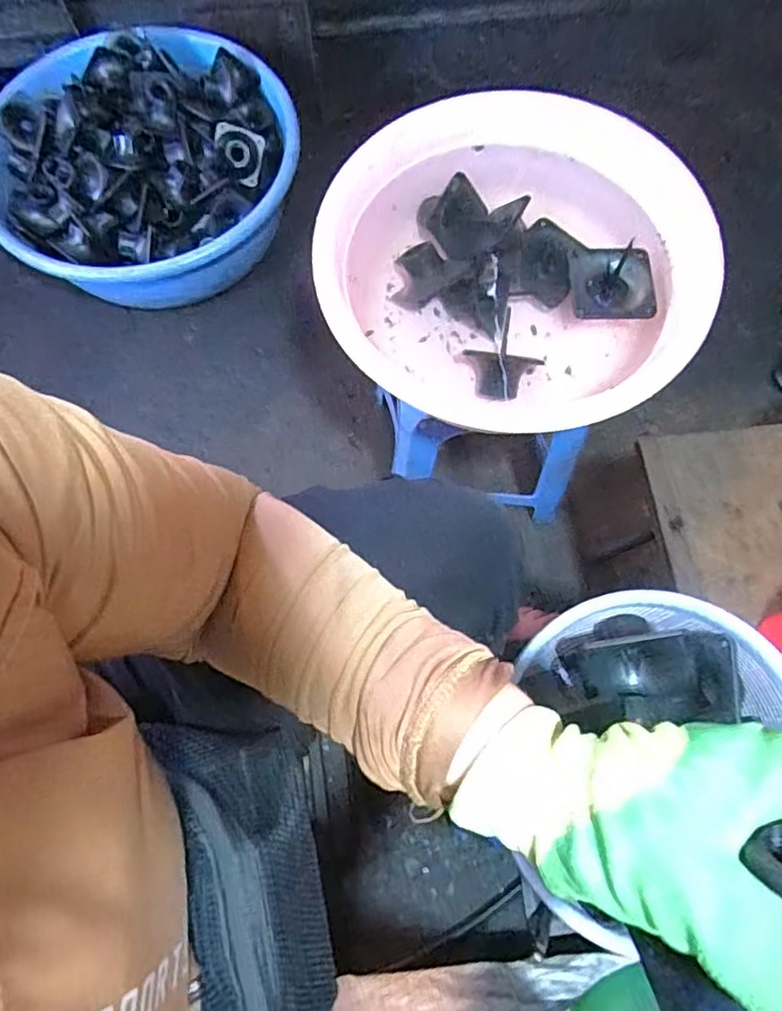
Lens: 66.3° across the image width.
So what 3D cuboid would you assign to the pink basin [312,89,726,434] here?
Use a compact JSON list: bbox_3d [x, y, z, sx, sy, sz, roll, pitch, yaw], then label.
[{"bbox_3d":[0.141,-0.270,0.700,0.426,0.114,0.400,24,74,8],"label":"pink basin"}]

